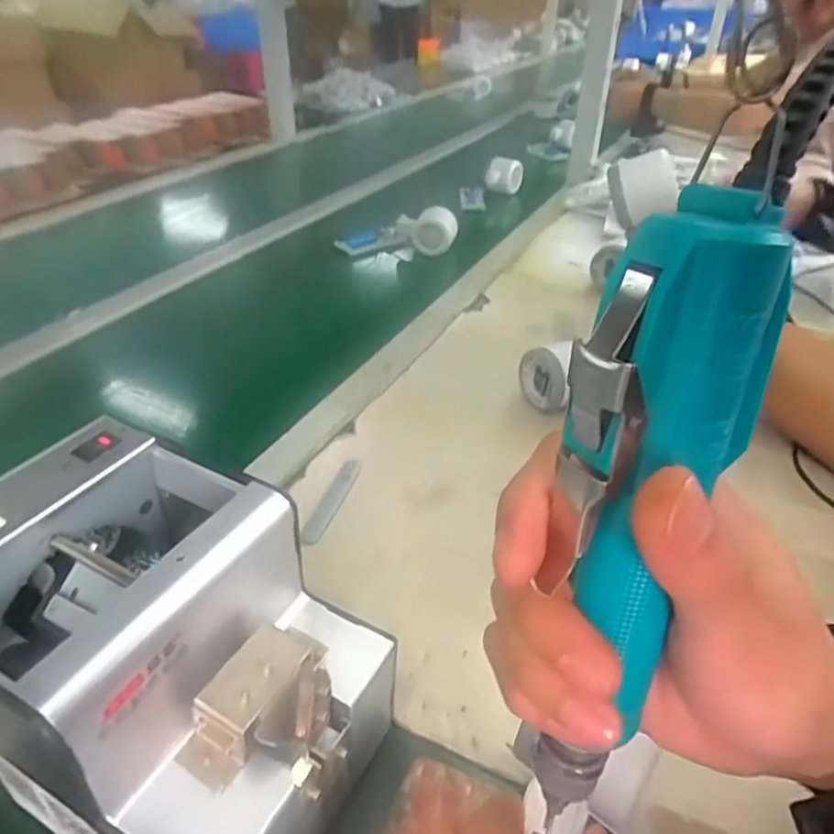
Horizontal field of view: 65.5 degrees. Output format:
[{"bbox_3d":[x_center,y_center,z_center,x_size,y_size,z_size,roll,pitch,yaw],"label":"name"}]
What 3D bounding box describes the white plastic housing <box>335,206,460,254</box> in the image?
[{"bbox_3d":[-0.028,-0.265,0.945,0.183,0.063,0.063,-1,32,23],"label":"white plastic housing"}]

